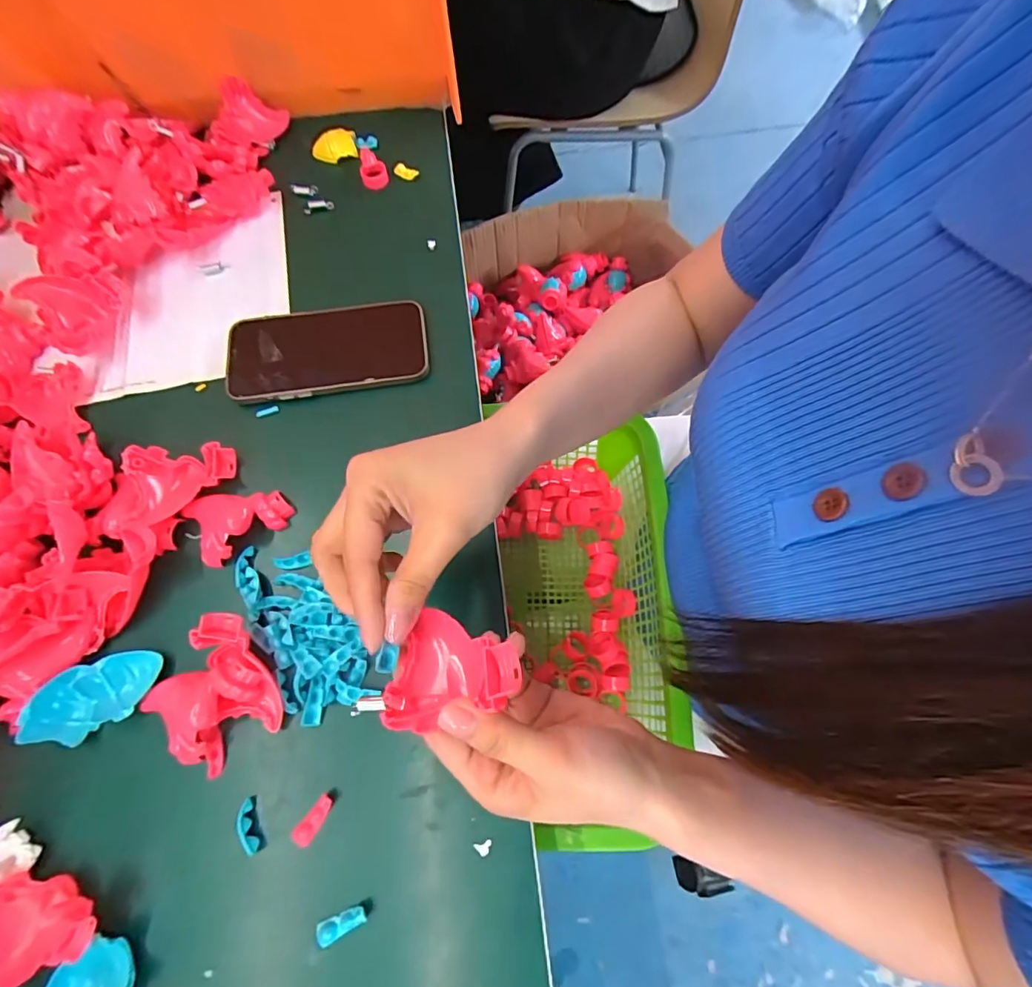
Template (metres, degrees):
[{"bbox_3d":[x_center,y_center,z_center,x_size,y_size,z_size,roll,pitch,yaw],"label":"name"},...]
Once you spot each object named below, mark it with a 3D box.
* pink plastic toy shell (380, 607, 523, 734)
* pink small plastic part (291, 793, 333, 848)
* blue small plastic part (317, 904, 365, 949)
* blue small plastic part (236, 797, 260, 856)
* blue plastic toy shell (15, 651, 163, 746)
[{"bbox_3d":[-0.028,0.082,0.219,0.057,0.043,0.052,9,69,5],"label":"pink plastic toy shell"},{"bbox_3d":[-0.119,0.192,0.282,0.012,0.007,0.029,34,73,13],"label":"pink small plastic part"},{"bbox_3d":[-0.096,0.237,0.265,0.027,0.006,0.010,-23,70,-8],"label":"blue small plastic part"},{"bbox_3d":[-0.158,0.196,0.283,0.010,0.006,0.029,-19,70,-6],"label":"blue small plastic part"},{"bbox_3d":[-0.263,0.126,0.299,0.072,0.014,0.042,-18,69,-6],"label":"blue plastic toy shell"}]

